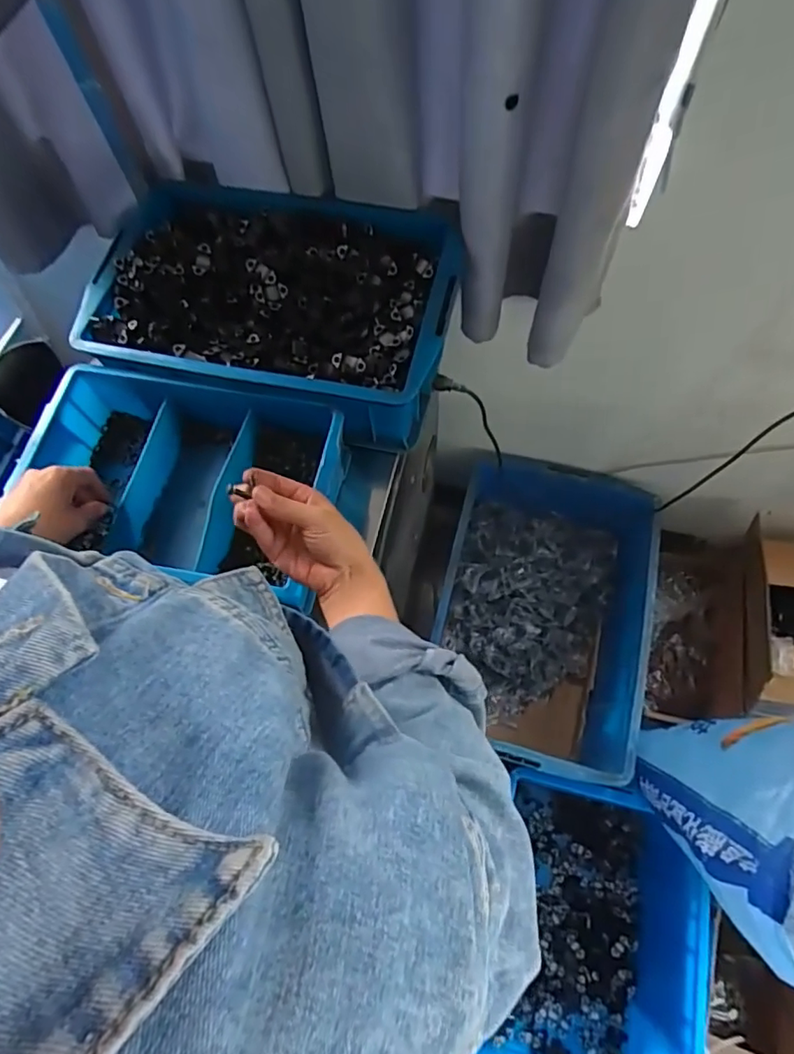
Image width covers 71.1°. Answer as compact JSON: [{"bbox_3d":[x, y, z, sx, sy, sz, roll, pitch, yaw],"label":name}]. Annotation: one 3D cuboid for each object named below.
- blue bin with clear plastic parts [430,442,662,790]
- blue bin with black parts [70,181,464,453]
[{"bbox_3d":[0.335,0.227,1.314,0.446,0.368,0.636,11,68,7],"label":"blue bin with clear plastic parts"},{"bbox_3d":[-0.146,-0.264,0.691,0.404,0.114,0.269,9,68,6],"label":"blue bin with black parts"}]

